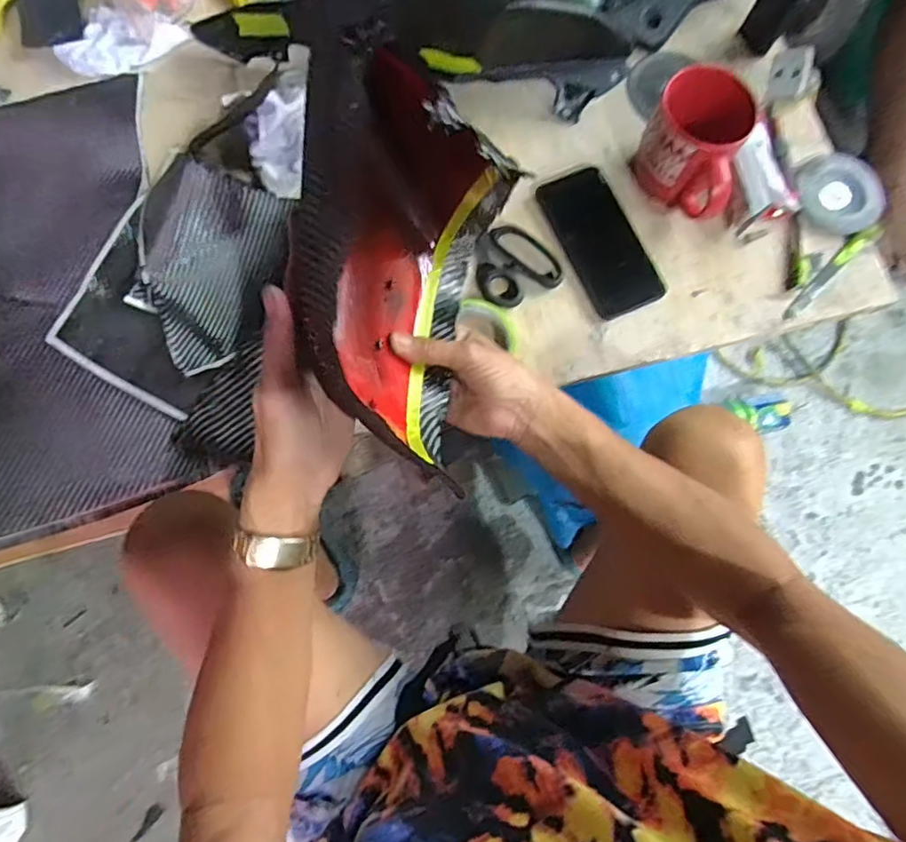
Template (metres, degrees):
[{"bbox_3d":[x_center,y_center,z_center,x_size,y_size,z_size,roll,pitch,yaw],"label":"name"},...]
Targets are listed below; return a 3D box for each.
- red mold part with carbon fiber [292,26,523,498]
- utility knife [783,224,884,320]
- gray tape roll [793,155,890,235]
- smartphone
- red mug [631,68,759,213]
[{"bbox_3d":[-0.033,-0.106,0.389,0.128,0.155,0.251,2,75,-1],"label":"red mold part with carbon fiber"},{"bbox_3d":[0.406,-0.162,0.605,0.145,0.017,0.019,-41,80,-11],"label":"utility knife"},{"bbox_3d":[0.425,-0.253,0.619,0.080,0.023,0.088,0,75,-1],"label":"gray tape roll"},{"bbox_3d":[0.157,-0.191,0.596,0.075,0.012,0.163,-26,82,-2],"label":"smartphone"},{"bbox_3d":[0.238,-0.272,0.569,0.096,0.100,0.108,21,76,4],"label":"red mug"}]

